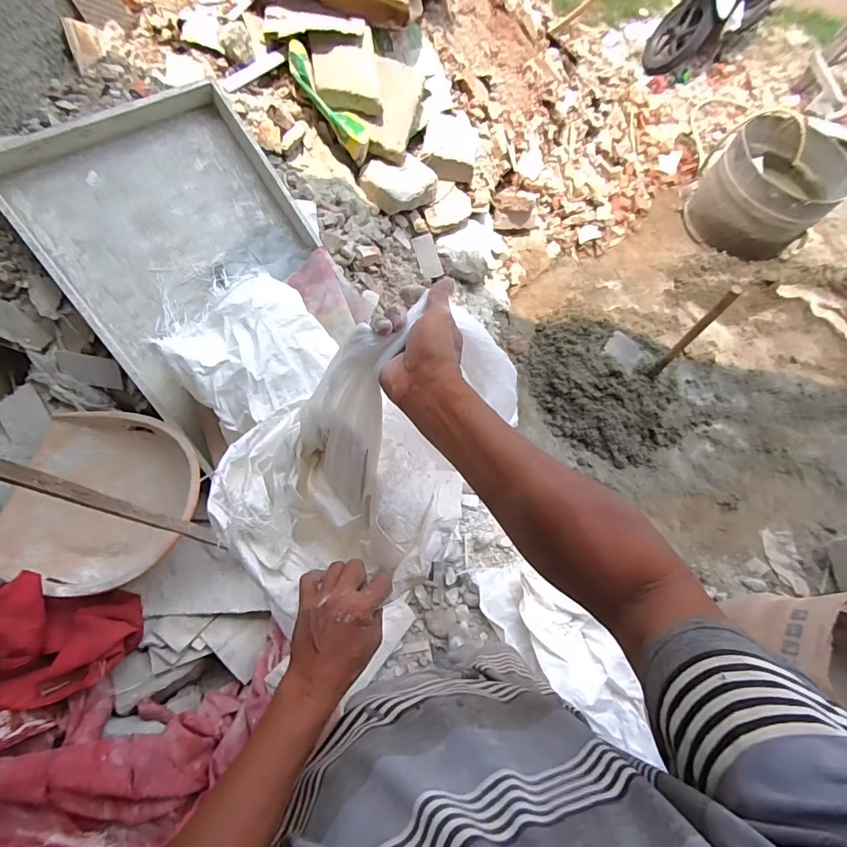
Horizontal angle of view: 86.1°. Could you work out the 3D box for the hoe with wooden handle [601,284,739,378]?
[{"bbox_3d":[0.877,-0.364,1.657,0.243,0.544,0.118,39,64,13],"label":"hoe with wooden handle"}]

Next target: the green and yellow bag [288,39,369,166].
[{"bbox_3d":[-0.304,-1.036,1.465,0.073,0.069,0.377,-47,111,-19],"label":"green and yellow bag"}]

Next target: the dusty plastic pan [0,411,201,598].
[{"bbox_3d":[-0.758,0.203,1.132,0.422,0.194,0.421,3,62,-6],"label":"dusty plastic pan"}]

